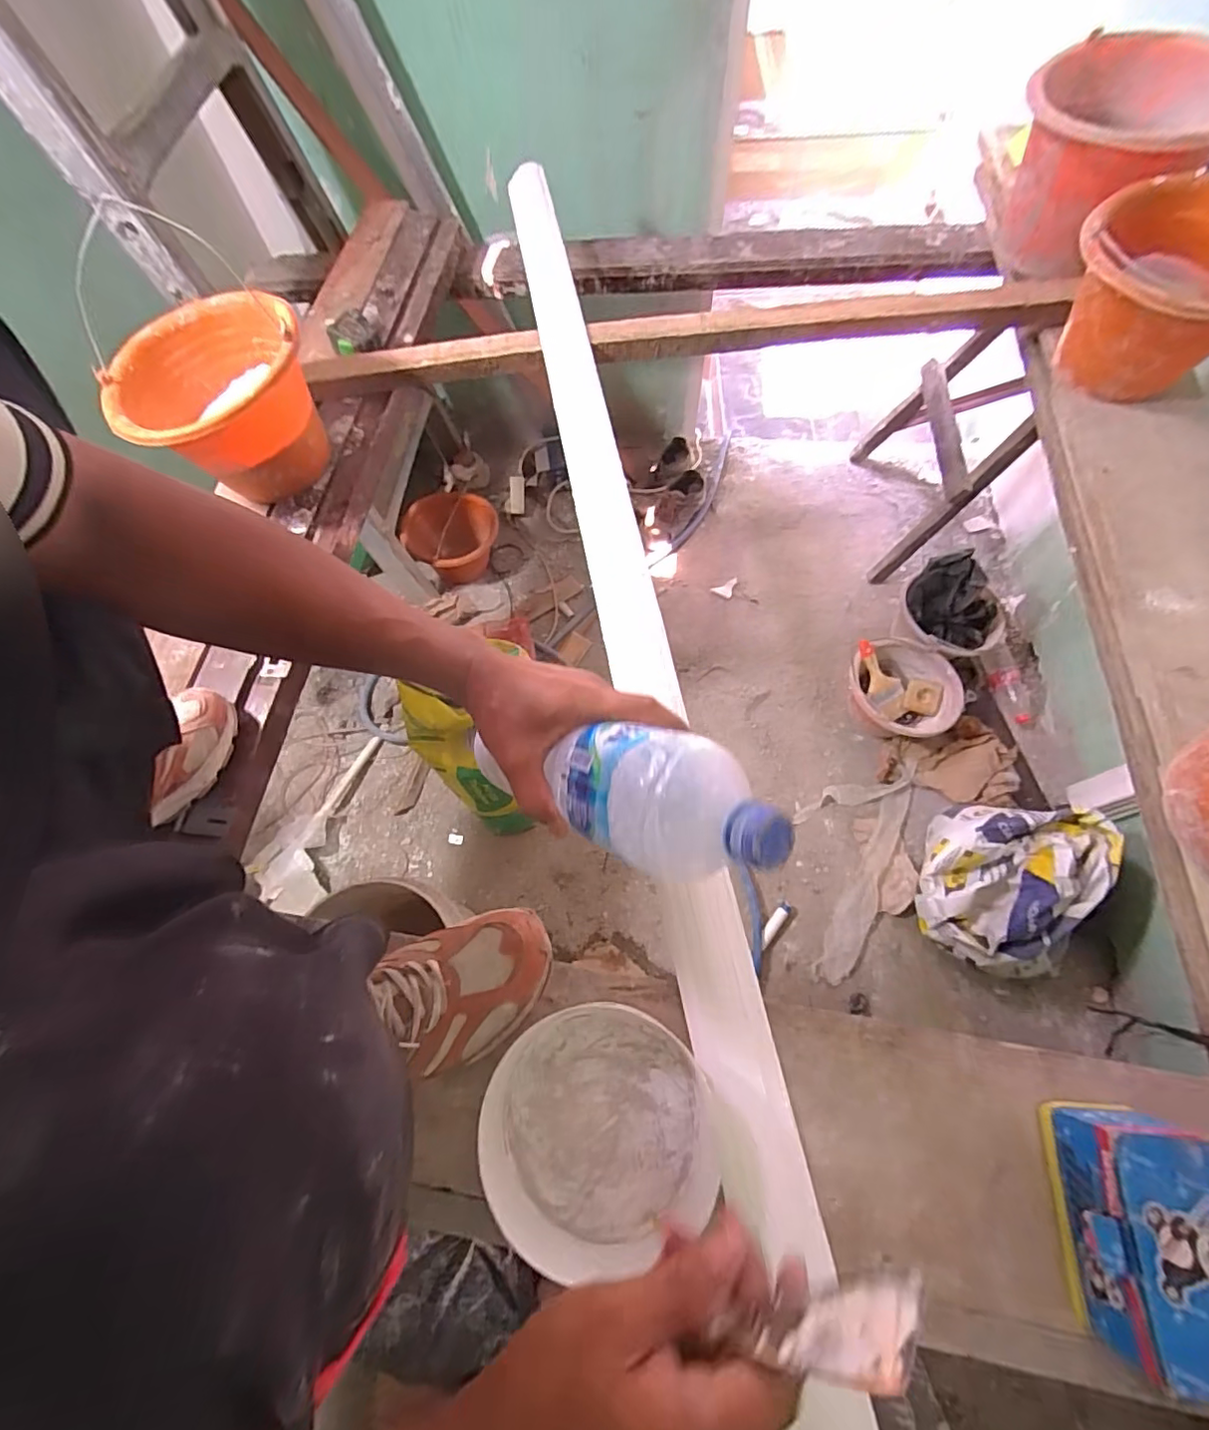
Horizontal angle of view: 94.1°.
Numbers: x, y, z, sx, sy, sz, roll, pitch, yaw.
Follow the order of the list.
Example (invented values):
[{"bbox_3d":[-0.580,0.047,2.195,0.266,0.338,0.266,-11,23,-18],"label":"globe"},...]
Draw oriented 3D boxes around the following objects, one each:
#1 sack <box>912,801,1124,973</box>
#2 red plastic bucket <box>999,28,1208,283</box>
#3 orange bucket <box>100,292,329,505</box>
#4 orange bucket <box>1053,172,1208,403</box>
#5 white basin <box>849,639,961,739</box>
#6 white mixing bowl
[{"bbox_3d":[0.821,0.336,1.158,0.250,0.229,0.347,19,68,10],"label":"sack"},{"bbox_3d":[0.727,-0.802,0.830,0.291,0.193,0.270,-27,68,-10],"label":"red plastic bucket"},{"bbox_3d":[-0.509,-0.418,0.771,0.250,0.159,0.247,-1,66,2],"label":"orange bucket"},{"bbox_3d":[0.725,-0.539,0.742,0.236,0.166,0.243,-1,66,2],"label":"orange bucket"},{"bbox_3d":[0.728,-0.047,1.410,0.250,0.163,0.254,-1,66,2],"label":"white basin"},{"bbox_3d":[-0.001,0.334,0.451,0.181,0.050,0.179,-1,66,2],"label":"white mixing bowl"}]

